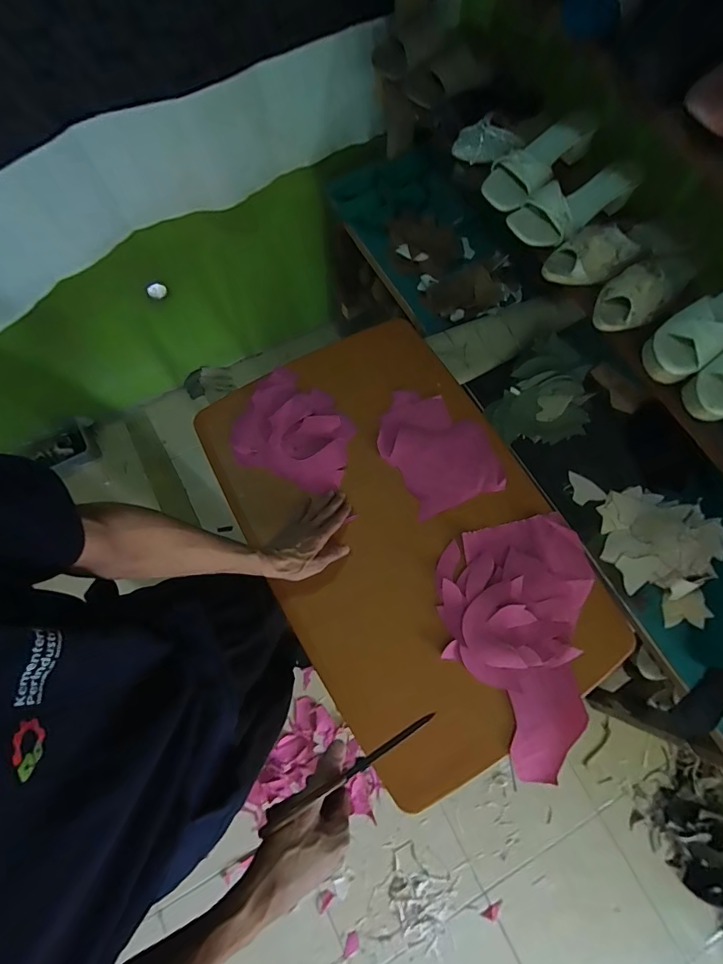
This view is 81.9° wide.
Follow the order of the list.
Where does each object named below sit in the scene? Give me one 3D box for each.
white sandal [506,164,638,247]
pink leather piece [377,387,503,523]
[{"bbox_3d":[0.366,-0.473,0.694,0.243,0.057,0.094,-32,77,-11],"label":"white sandal"},{"bbox_3d":[0.134,-0.064,0.753,0.182,0.016,0.222,-21,75,-8],"label":"pink leather piece"}]

